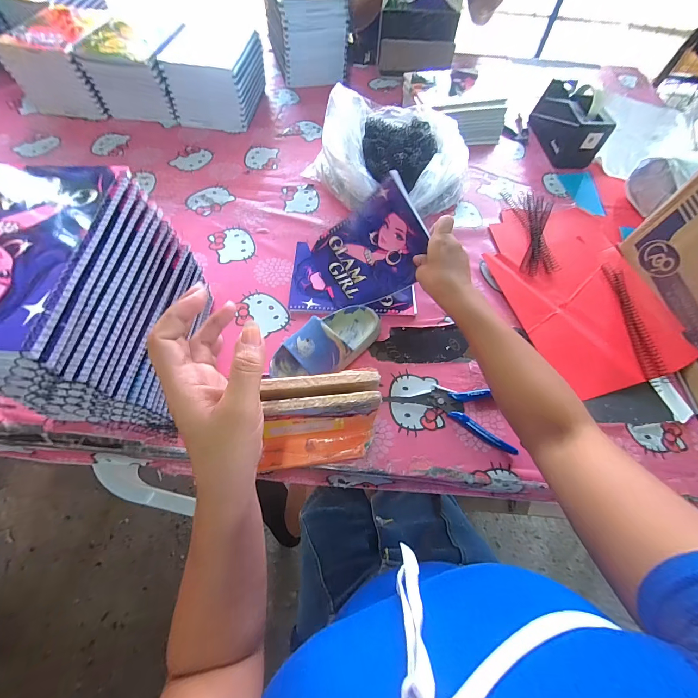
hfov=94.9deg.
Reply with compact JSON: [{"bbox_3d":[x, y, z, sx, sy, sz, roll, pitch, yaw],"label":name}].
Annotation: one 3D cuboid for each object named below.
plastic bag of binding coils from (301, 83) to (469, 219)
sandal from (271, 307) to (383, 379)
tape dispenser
[{"bbox_3d":[0.077,-0.378,0.611,0.250,0.122,0.274,-30,67,-18],"label":"plastic bag of binding coils"},{"bbox_3d":[-0.021,-0.015,0.443,0.158,0.060,0.082,-38,70,-21],"label":"sandal"},{"bbox_3d":[0.480,-0.507,0.712,0.073,0.108,0.202,-4,61,-5],"label":"tape dispenser"}]

